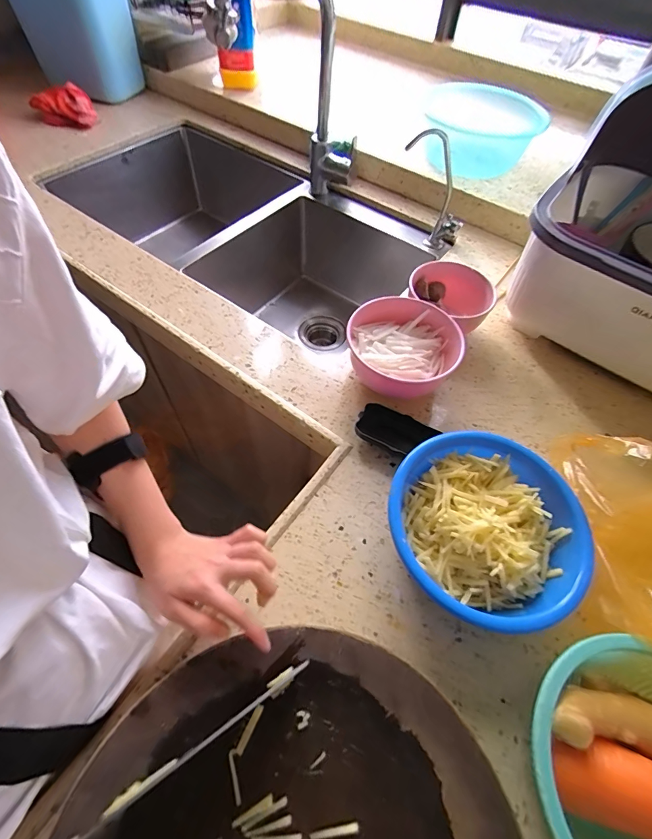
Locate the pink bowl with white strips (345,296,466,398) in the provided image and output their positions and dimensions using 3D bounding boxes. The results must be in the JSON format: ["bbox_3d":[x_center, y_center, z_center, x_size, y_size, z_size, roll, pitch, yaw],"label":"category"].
[{"bbox_3d":[0.103,-0.090,0.540,0.142,0.084,0.145,2,57,-2],"label":"pink bowl with white strips"}]

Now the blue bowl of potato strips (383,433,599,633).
[{"bbox_3d":[0.164,0.117,0.416,0.192,0.070,0.187,2,57,-2],"label":"blue bowl of potato strips"}]

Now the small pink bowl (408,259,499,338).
[{"bbox_3d":[0.186,-0.178,0.610,0.125,0.072,0.118,2,57,-2],"label":"small pink bowl"}]

